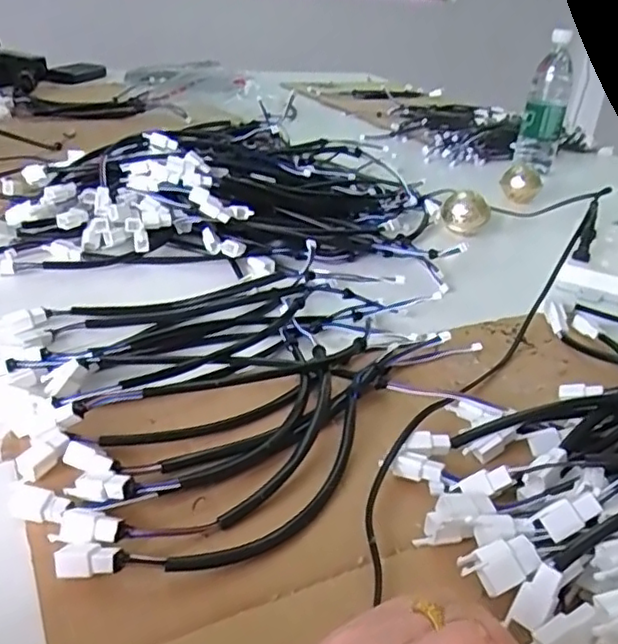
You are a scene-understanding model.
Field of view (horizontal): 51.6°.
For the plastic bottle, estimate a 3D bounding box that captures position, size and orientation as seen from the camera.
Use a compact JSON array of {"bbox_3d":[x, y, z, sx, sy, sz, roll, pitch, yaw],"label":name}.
[{"bbox_3d":[0.403,-0.369,1.074,0.073,0.200,0.081,15,31,16],"label":"plastic bottle"}]

